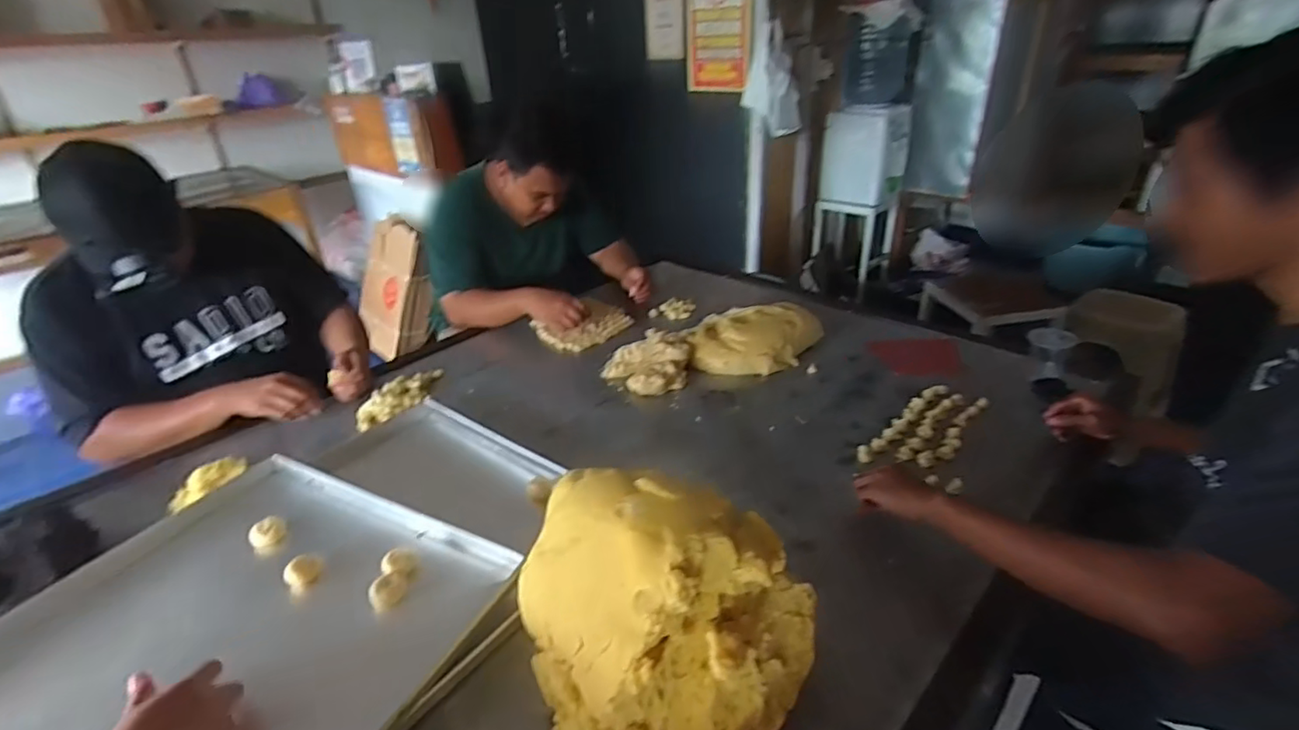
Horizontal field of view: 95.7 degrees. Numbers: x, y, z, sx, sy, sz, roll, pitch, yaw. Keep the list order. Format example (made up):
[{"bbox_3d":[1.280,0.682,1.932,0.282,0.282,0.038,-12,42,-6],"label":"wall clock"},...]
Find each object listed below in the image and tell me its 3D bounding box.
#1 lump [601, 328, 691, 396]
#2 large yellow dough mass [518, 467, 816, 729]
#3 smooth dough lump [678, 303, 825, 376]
[{"bbox_3d":[-0.007,-0.008,1.180,0.174,0.063,0.174,-2,29,2],"label":"lump"},{"bbox_3d":[0.021,0.262,0.538,0.265,0.204,0.300,-7,29,-7],"label":"large yellow dough mass"},{"bbox_3d":[0.225,-0.051,1.218,0.286,0.076,0.169,-8,30,-9],"label":"smooth dough lump"}]

